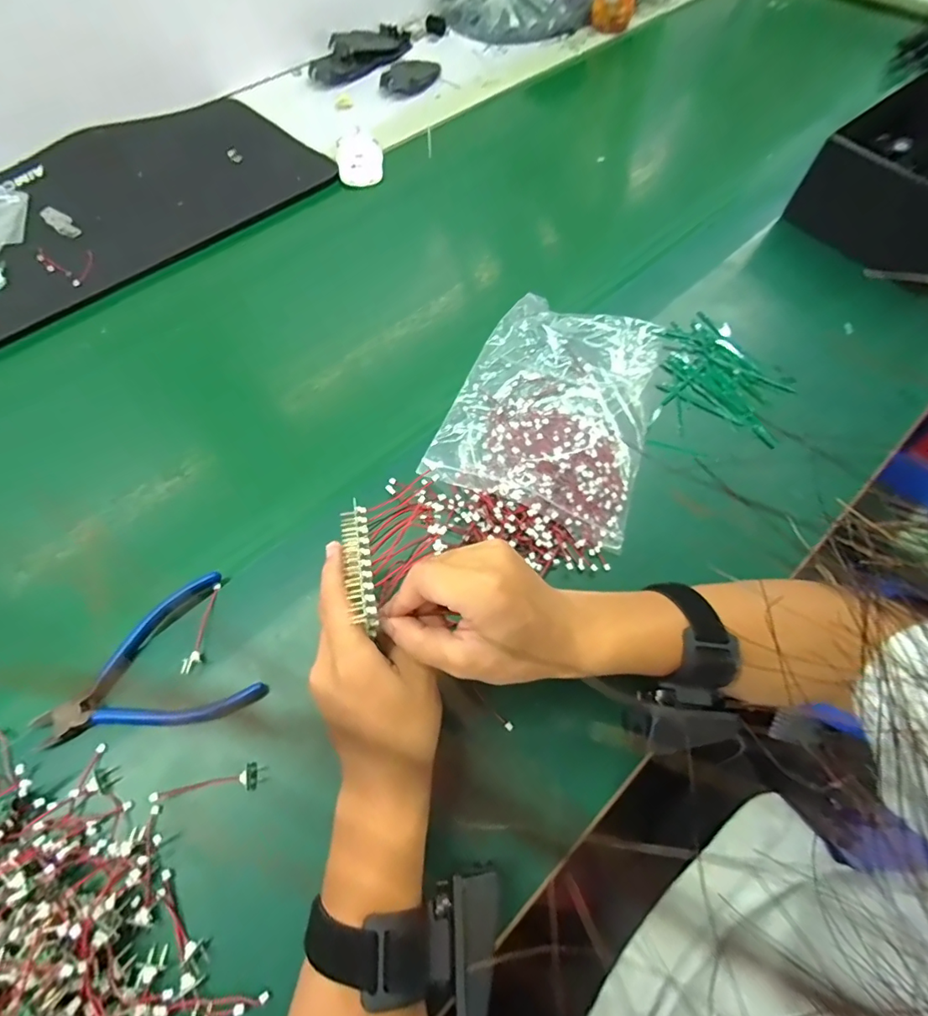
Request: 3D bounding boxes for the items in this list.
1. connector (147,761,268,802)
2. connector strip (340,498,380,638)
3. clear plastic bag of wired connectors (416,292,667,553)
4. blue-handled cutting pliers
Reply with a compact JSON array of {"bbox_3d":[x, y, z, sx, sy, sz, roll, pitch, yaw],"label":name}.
[{"bbox_3d":[-0.164,0.177,0.318,0.066,0.018,0.015,-7,62,-3],"label":"connector"},{"bbox_3d":[-0.062,0.034,0.290,0.016,0.015,0.079,-12,61,-5],"label":"connector strip"},{"bbox_3d":[0.084,-0.099,0.442,0.164,0.029,0.231,18,63,10],"label":"clear plastic bag of wired connectors"},{"bbox_3d":[-0.220,0.117,0.341,0.132,0.014,0.095,-30,65,-14],"label":"blue-handled cutting pliers"}]

